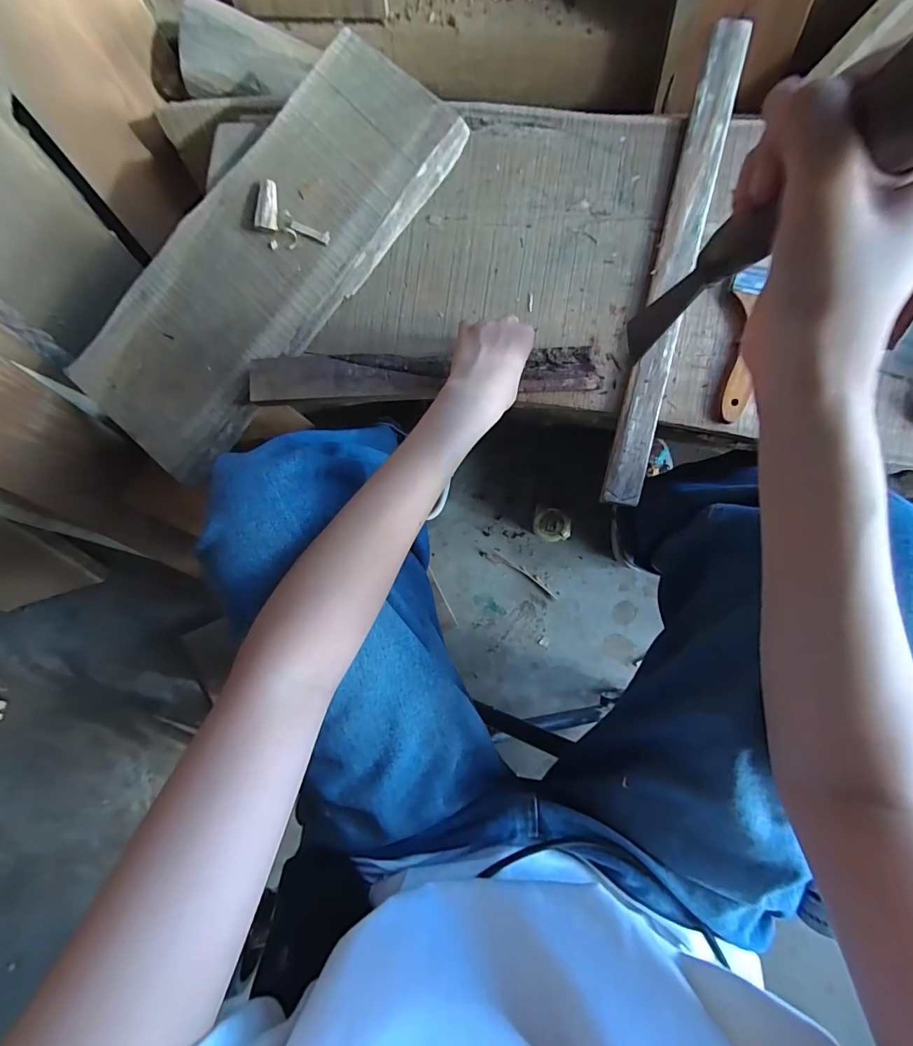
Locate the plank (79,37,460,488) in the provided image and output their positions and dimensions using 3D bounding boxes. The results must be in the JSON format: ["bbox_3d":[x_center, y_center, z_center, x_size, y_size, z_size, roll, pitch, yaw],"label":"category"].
[{"bbox_3d":[-0.208,-0.279,0.480,0.185,0.033,0.468,39,92,4],"label":"plank"}]

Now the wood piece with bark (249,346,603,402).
[{"bbox_3d":[-0.032,-0.153,0.457,0.354,0.018,0.047,-2,89,-1],"label":"wood piece with bark"}]

